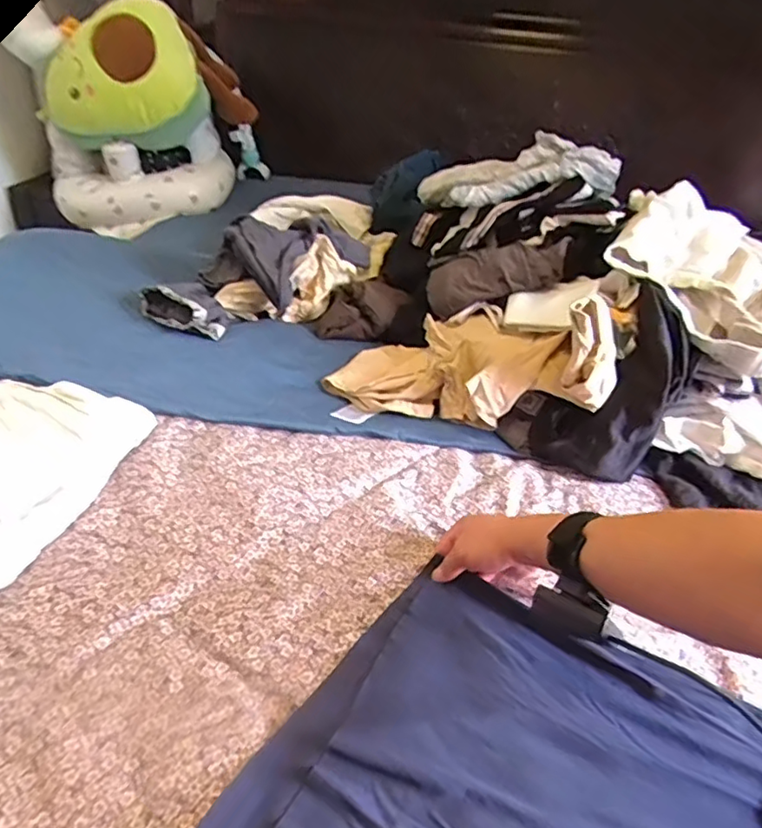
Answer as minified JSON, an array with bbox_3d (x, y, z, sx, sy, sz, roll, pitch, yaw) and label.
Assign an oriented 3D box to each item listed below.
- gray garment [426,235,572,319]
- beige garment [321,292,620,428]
[{"bbox_3d":[0.174,-0.211,0.890,0.216,0.061,0.086,-11,31,21],"label":"gray garment"},{"bbox_3d":[0.124,-0.074,0.813,0.367,0.140,0.194,-3,29,33],"label":"beige garment"}]

